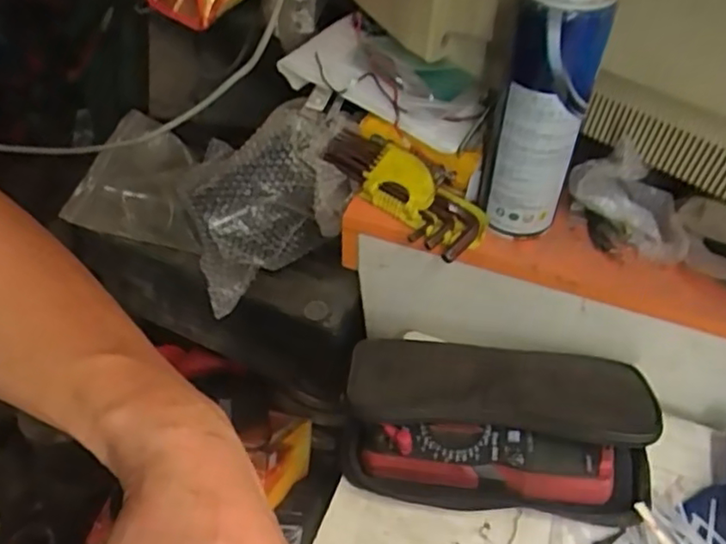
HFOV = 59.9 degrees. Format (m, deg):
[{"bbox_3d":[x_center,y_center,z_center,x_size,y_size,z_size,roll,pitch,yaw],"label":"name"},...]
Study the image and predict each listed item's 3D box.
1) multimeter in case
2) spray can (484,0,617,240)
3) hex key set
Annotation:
[{"bbox_3d":[0.102,0.111,0.499,0.231,0.076,0.136,5,48,4],"label":"multimeter in case"},{"bbox_3d":[0.131,-0.121,0.460,0.063,0.208,0.054,13,50,11],"label":"spray can"},{"bbox_3d":[0.035,-0.078,0.549,0.059,0.035,0.167,-34,57,-27],"label":"hex key set"}]

